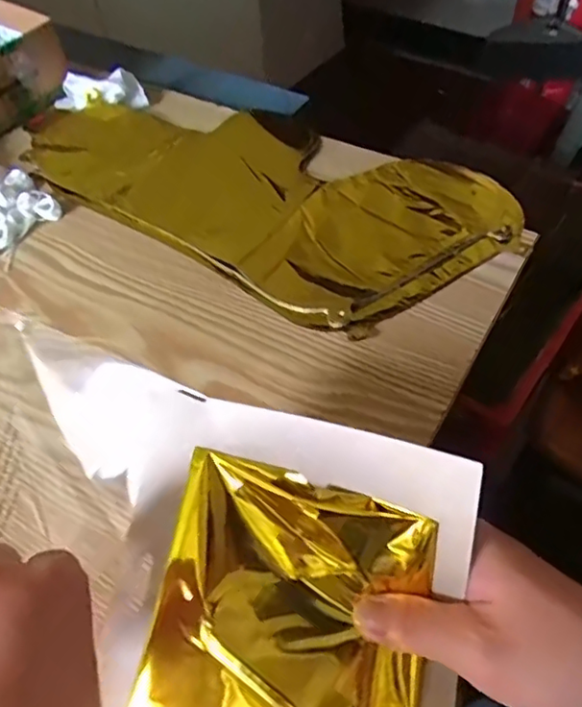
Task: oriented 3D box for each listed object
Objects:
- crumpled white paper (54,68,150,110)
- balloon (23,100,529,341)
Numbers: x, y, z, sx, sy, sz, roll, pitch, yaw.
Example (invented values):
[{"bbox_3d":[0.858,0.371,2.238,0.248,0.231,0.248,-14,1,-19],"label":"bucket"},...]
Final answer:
[{"bbox_3d":[-0.191,-0.262,0.604,0.090,0.025,0.038,6,53,8],"label":"crumpled white paper"},{"bbox_3d":[-0.032,-0.155,0.526,0.419,0.010,0.208,30,60,24],"label":"balloon"}]

